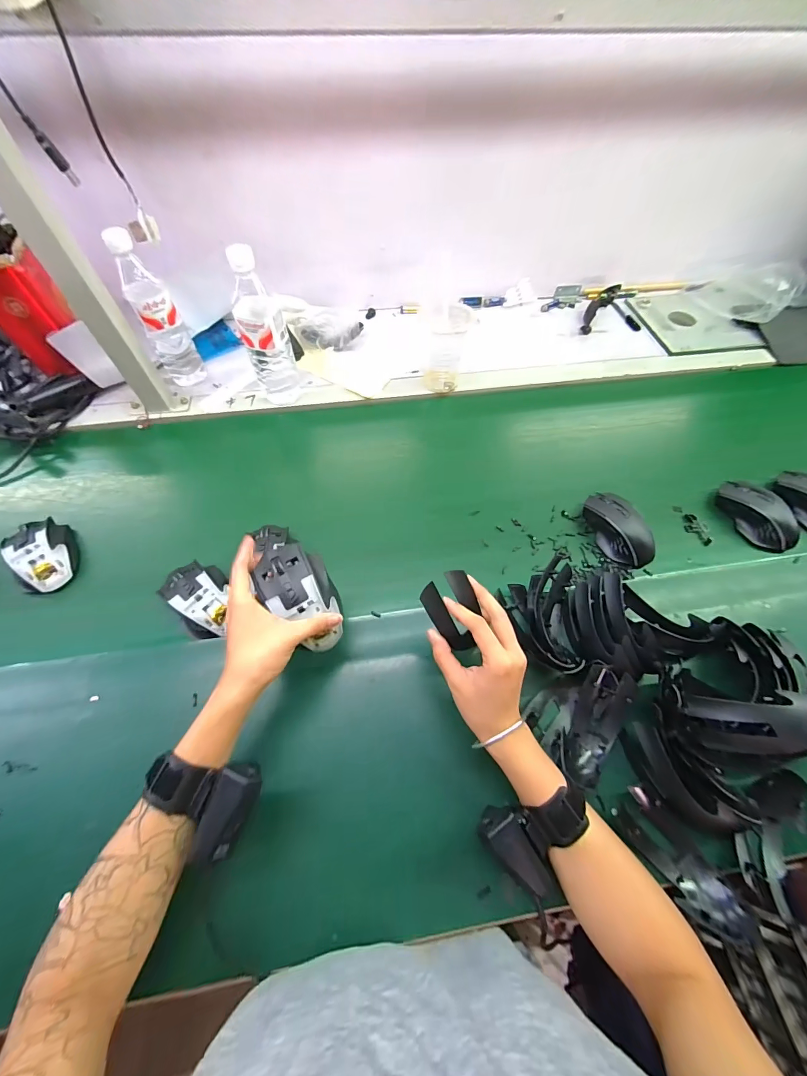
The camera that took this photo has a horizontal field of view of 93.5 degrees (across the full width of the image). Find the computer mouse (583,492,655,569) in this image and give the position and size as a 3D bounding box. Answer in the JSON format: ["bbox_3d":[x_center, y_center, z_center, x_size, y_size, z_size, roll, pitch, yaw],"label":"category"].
[{"bbox_3d":[0.304,-0.016,0.535,0.067,0.037,0.118,-22,62,-14],"label":"computer mouse"}]

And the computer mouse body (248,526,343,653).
[{"bbox_3d":[-0.109,0.052,0.395,0.065,0.033,0.142,-33,92,-19],"label":"computer mouse body"}]

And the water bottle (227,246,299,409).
[{"bbox_3d":[-0.215,-0.315,0.592,0.069,0.221,0.069,-17,61,-11],"label":"water bottle"}]

